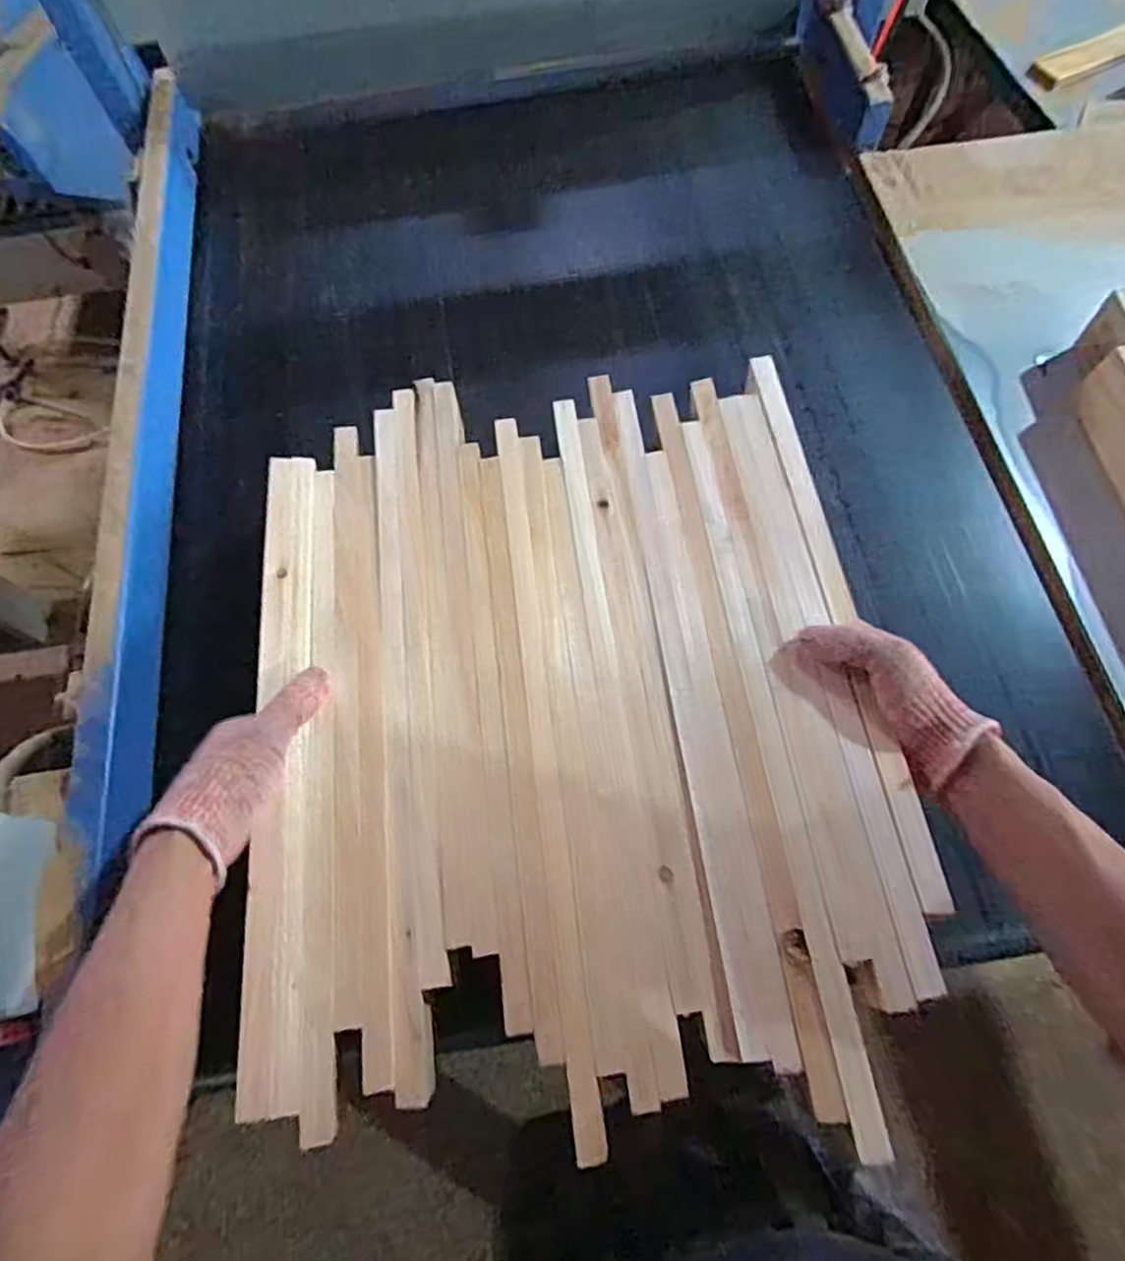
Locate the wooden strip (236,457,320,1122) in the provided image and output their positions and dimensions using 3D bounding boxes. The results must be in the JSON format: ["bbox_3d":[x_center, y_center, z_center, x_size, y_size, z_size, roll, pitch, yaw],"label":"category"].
[{"bbox_3d":[-0.204,0.068,0.505,0.042,0.014,0.478,-9,65,-1],"label":"wooden strip"}]

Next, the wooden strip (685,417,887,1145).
[{"bbox_3d":[0.148,0.060,0.495,0.019,0.009,0.524,-7,67,0],"label":"wooden strip"}]

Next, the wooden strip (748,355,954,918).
[{"bbox_3d":[0.211,-0.033,0.528,0.021,0.010,0.462,-8,65,0],"label":"wooden strip"}]

